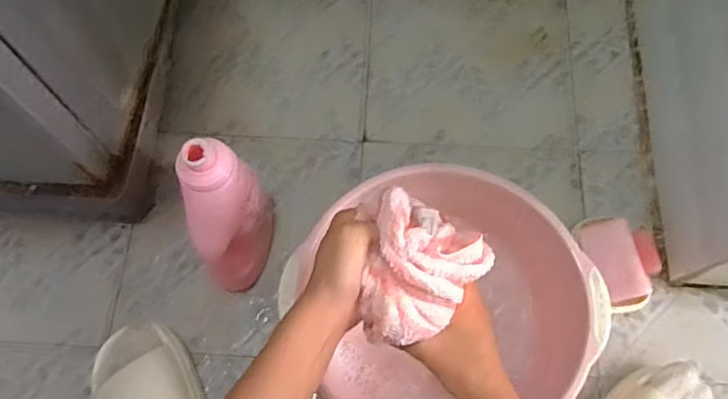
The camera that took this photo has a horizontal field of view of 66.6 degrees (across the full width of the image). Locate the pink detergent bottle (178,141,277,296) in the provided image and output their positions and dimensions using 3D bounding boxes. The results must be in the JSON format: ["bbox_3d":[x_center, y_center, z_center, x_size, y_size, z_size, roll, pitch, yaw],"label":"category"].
[{"bbox_3d":[-0.148,0.030,0.629,0.067,0.221,0.112,-8,70,-3],"label":"pink detergent bottle"}]

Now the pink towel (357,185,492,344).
[{"bbox_3d":[0.049,0.055,0.411,0.087,0.048,0.103,10,70,3],"label":"pink towel"}]

